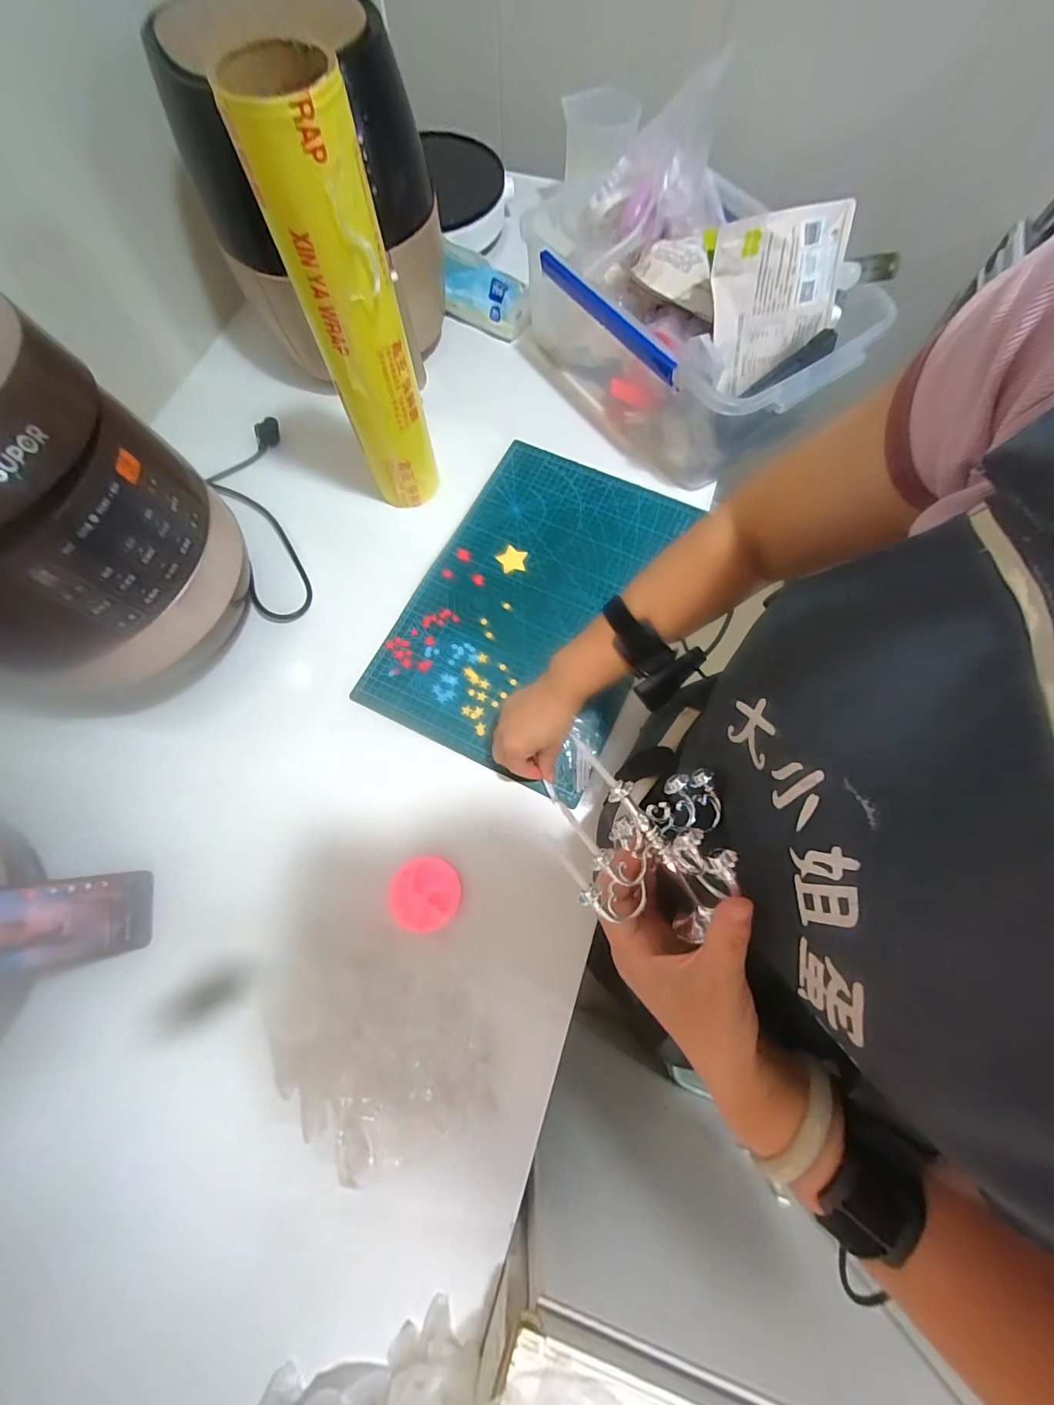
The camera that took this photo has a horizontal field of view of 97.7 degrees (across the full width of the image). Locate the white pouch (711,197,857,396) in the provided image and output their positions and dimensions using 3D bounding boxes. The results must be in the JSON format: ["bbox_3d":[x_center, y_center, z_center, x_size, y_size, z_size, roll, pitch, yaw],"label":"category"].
[{"bbox_3d":[0.287,-0.459,0.529,0.164,0.151,0.022,-15,42,-3],"label":"white pouch"}]

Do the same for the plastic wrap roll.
[{"bbox_3d":[-0.170,-0.378,0.492,0.086,0.364,0.086,-13,72,-3],"label":"plastic wrap roll"}]

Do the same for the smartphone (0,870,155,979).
[{"bbox_3d":[-0.427,0.198,0.413,0.013,0.159,0.075,-18,71,19],"label":"smartphone"}]

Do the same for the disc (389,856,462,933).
[{"bbox_3d":[-0.106,0.199,0.480,0.072,0.013,0.069,0,71,1],"label":"disc"}]

